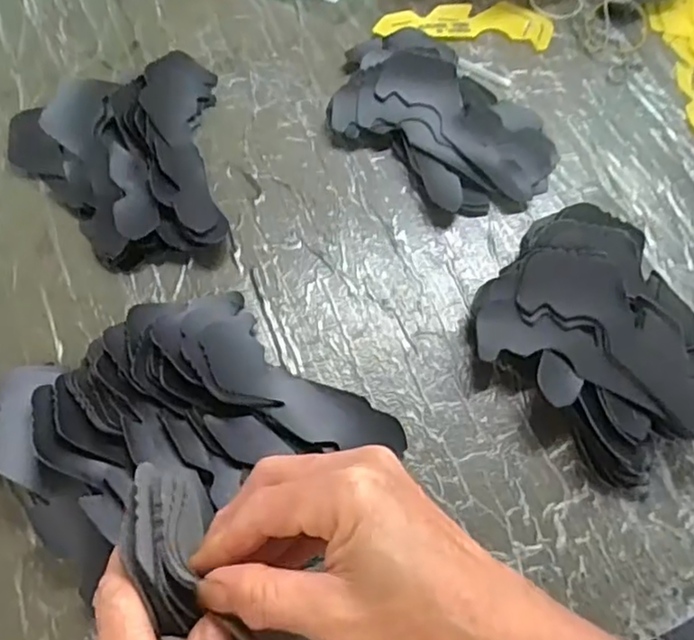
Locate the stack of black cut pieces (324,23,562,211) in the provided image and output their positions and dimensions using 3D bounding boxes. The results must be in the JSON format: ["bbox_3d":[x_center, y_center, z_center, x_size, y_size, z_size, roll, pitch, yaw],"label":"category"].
[{"bbox_3d":[0.070,-0.153,0.475,0.116,0.032,0.177,-42,76,-17],"label":"stack of black cut pieces"}]

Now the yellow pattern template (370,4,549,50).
[{"bbox_3d":[0.098,-0.251,0.533,0.146,0.007,0.048,1,68,-3],"label":"yellow pattern template"}]

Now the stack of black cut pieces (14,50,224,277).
[{"bbox_3d":[-0.162,-0.113,0.453,0.146,0.033,0.156,-13,69,-8],"label":"stack of black cut pieces"}]

